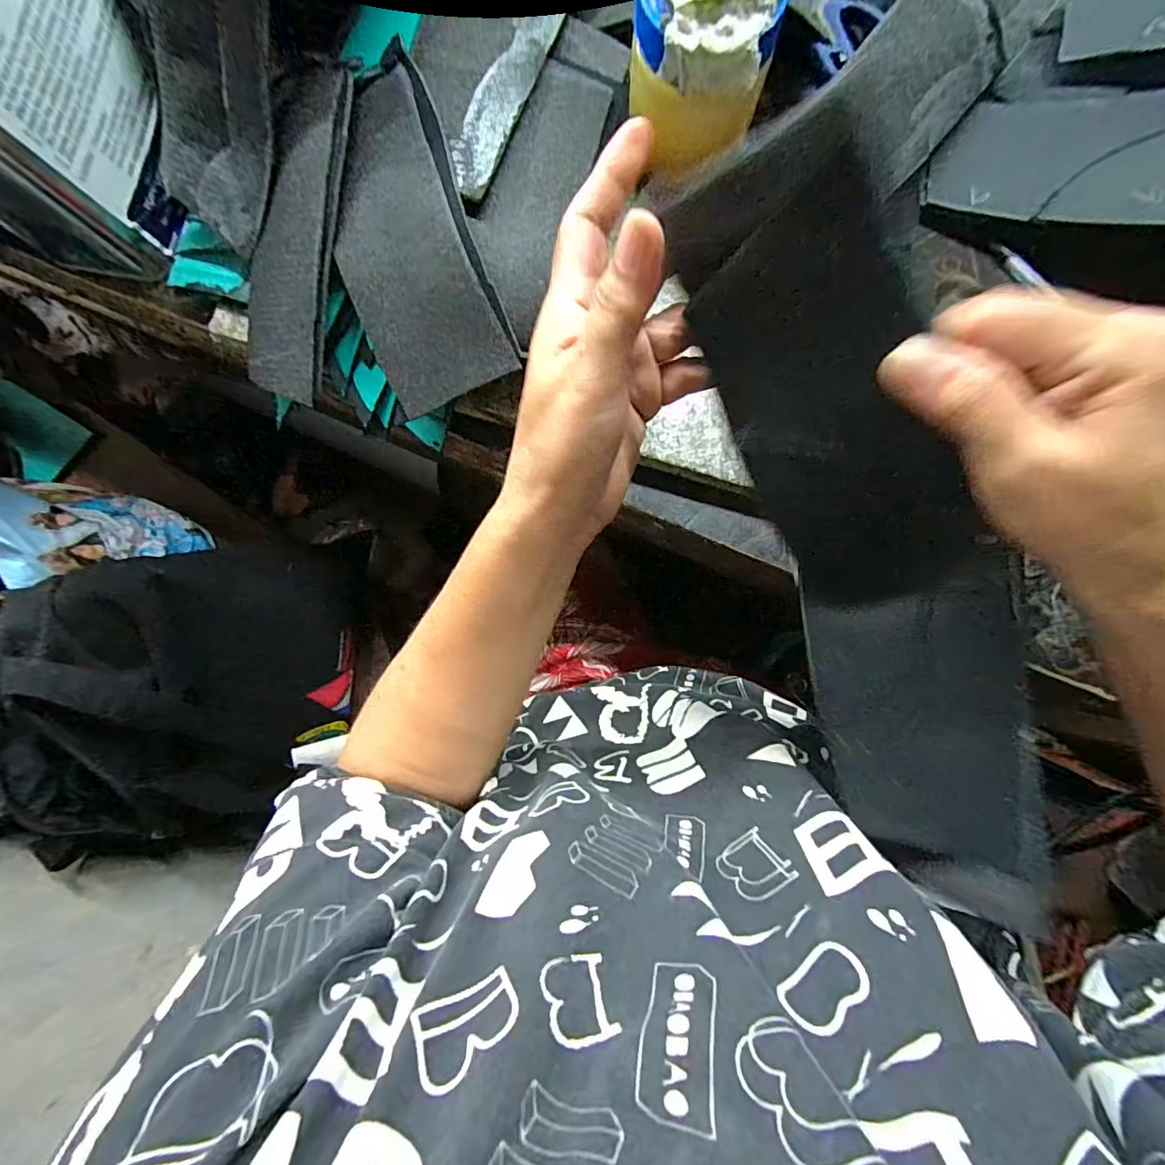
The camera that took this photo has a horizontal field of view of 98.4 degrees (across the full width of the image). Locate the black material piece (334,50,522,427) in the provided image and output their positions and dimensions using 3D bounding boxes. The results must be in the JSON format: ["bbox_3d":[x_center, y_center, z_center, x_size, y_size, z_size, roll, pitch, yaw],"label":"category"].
[{"bbox_3d":[-0.100,-0.186,0.281,0.074,0.009,0.168,-21,94,14],"label":"black material piece"}]

